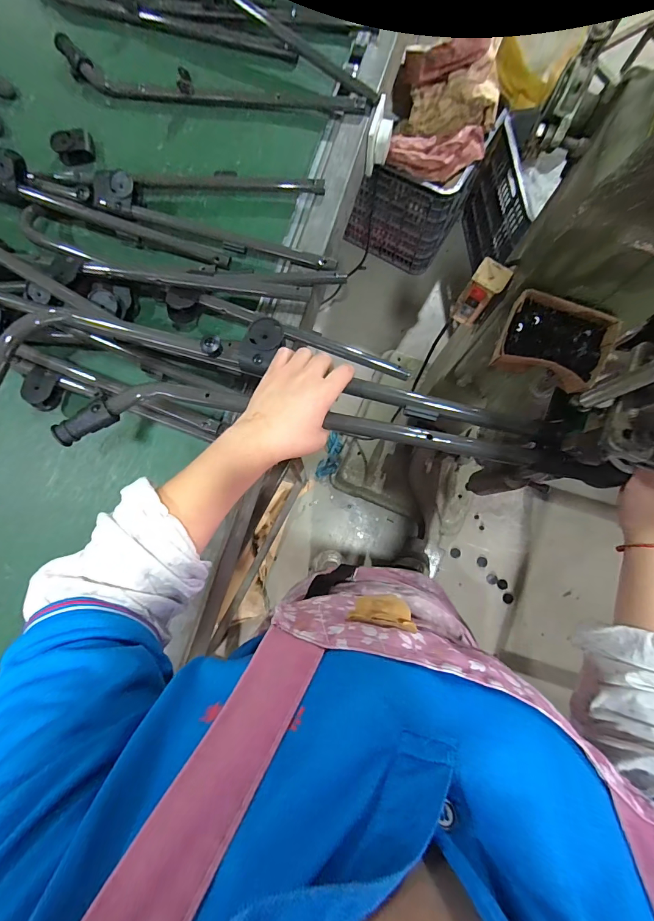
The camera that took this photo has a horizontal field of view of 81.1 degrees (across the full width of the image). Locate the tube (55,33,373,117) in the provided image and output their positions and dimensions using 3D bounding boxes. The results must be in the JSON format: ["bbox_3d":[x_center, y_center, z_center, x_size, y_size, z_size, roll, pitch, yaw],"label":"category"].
[{"bbox_3d":[-0.194,-0.634,0.643,0.533,0.034,0.071,11,81,1],"label":"tube"}]

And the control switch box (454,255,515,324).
[{"bbox_3d":[0.246,-0.267,0.619,0.047,0.110,0.048,37,82,5],"label":"control switch box"}]

